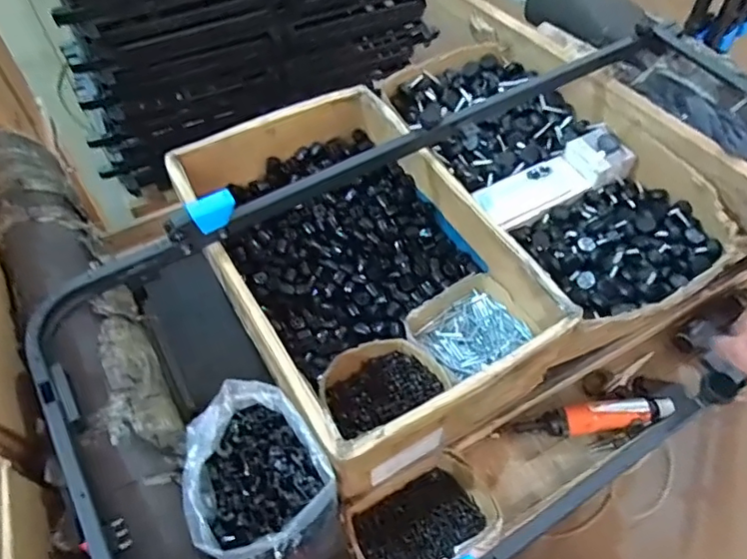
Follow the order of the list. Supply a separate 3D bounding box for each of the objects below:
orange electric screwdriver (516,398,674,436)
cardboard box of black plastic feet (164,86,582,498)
[{"bbox_3d":[0.309,0.193,0.791,0.216,0.033,0.042,-11,56,9],"label":"orange electric screwdriver"},{"bbox_3d":[-0.025,-0.023,0.807,0.349,0.160,0.534,-27,61,-17],"label":"cardboard box of black plastic feet"}]

